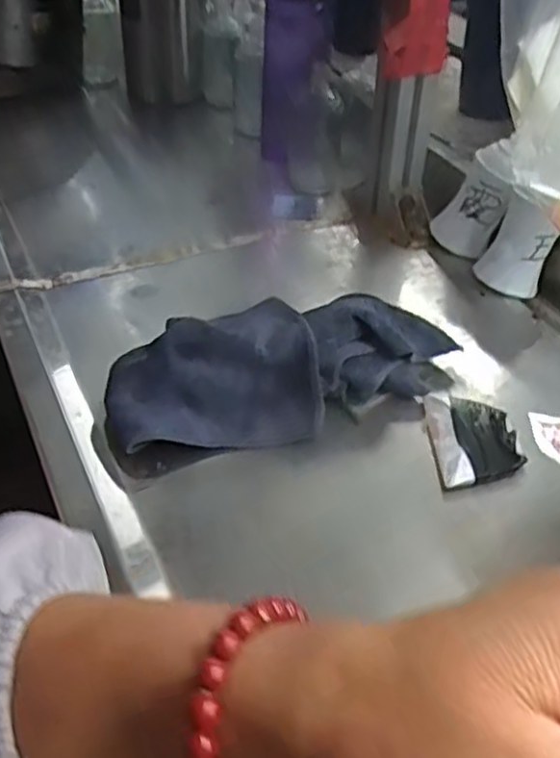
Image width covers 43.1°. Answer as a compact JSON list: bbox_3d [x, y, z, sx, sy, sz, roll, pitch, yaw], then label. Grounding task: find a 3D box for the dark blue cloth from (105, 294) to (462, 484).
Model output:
[{"bbox_3d":[0.001,-0.008,0.516,0.258,0.072,0.115,-21,46,-20],"label":"dark blue cloth"}]

